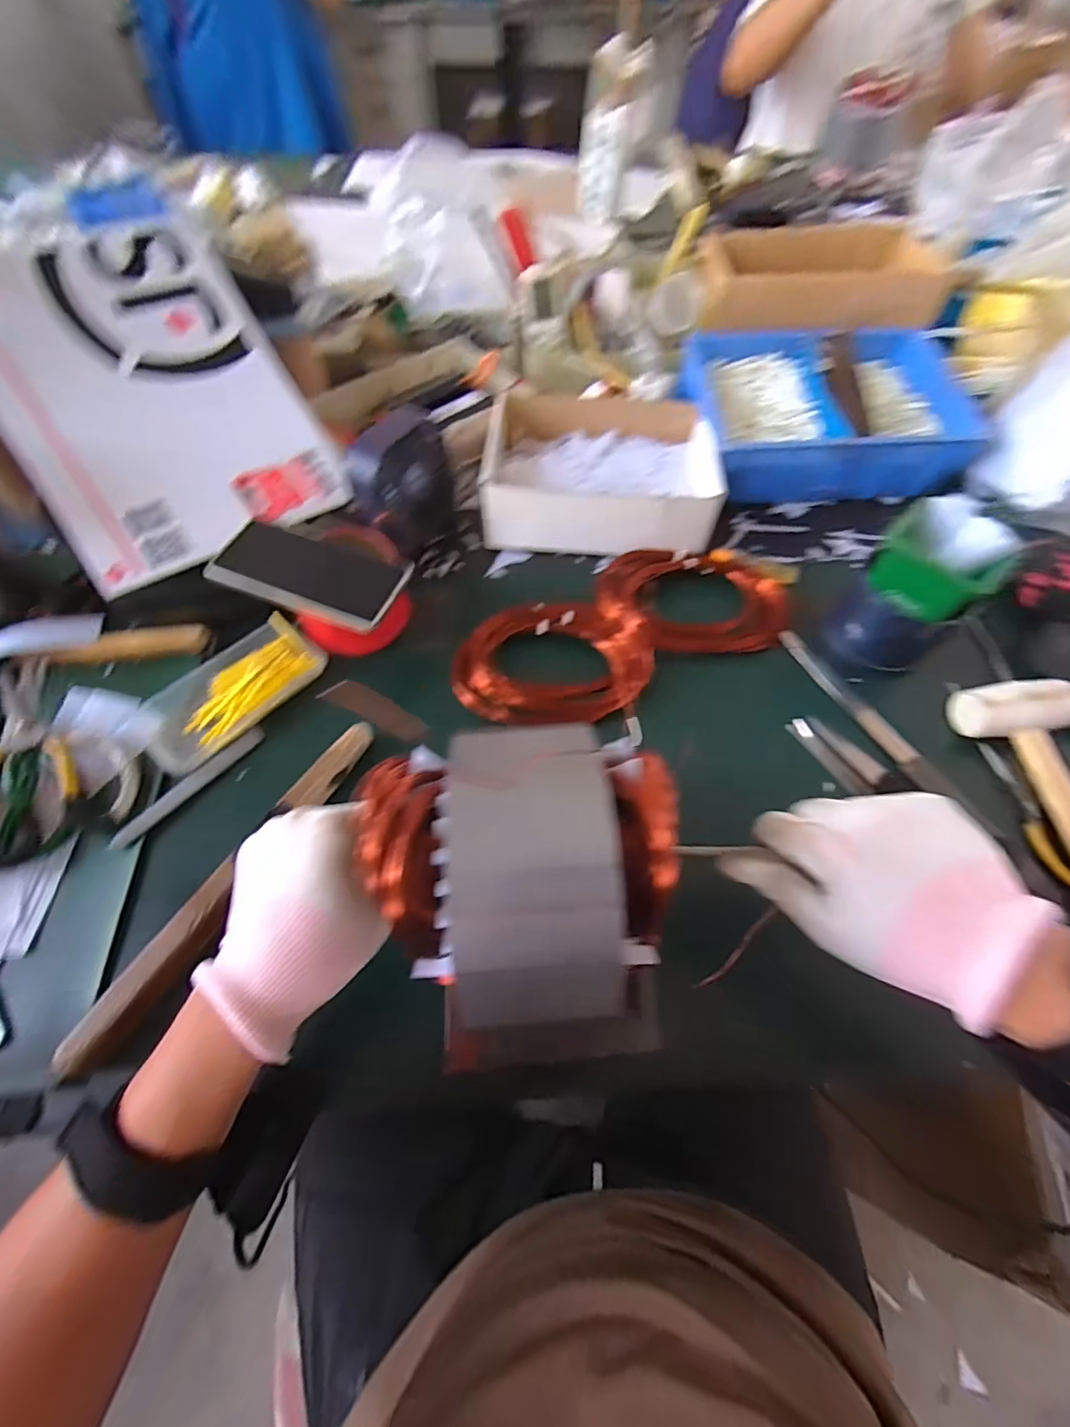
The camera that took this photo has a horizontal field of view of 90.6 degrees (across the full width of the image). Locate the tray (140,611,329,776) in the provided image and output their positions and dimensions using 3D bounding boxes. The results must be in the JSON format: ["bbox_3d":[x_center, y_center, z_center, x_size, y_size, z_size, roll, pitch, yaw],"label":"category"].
[{"bbox_3d":[-0.273,-0.021,0.476,0.079,0.022,0.161,35,66,18],"label":"tray"}]

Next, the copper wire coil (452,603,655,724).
[{"bbox_3d":[0.018,-0.055,0.506,0.184,0.032,0.142,8,60,4],"label":"copper wire coil"}]

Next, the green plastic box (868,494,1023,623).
[{"bbox_3d":[0.341,-0.130,0.445,0.086,0.053,0.089,-37,67,-19],"label":"green plastic box"}]

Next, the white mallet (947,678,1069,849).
[{"bbox_3d":[0.414,0.051,0.419,0.077,0.043,0.170,-2,60,-1],"label":"white mallet"}]

